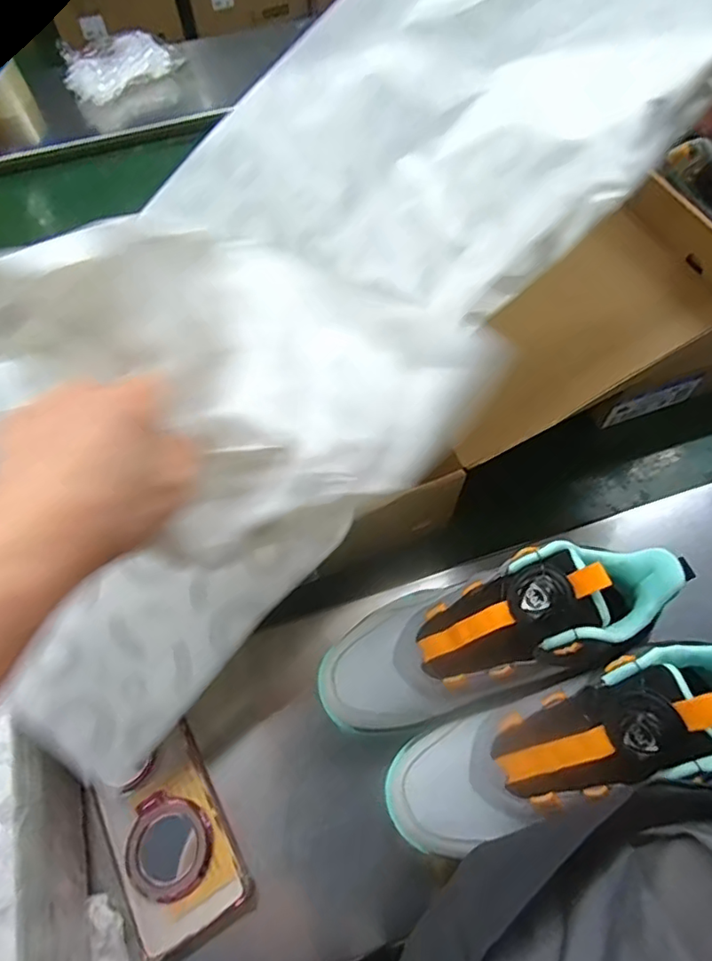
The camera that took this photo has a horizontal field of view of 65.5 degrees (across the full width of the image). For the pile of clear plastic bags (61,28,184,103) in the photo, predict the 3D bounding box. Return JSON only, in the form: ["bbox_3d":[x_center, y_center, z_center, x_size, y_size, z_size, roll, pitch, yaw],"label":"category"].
[{"bbox_3d":[-0.369,-0.665,0.883,0.181,0.045,0.100,-22,63,-10],"label":"pile of clear plastic bags"}]

